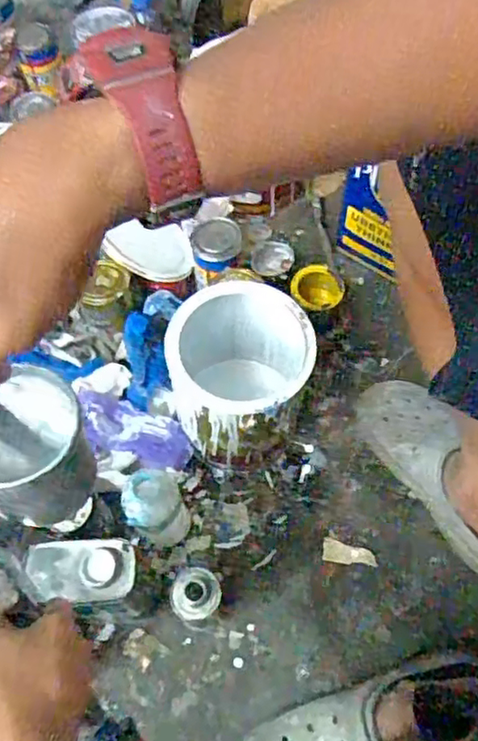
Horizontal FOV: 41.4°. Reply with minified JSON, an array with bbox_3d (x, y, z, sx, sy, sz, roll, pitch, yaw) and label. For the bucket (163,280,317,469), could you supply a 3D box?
[{"bbox_3d":[0.001,0.022,0.790,0.153,0.219,0.164,-1,62,2],"label":"bucket"}]

